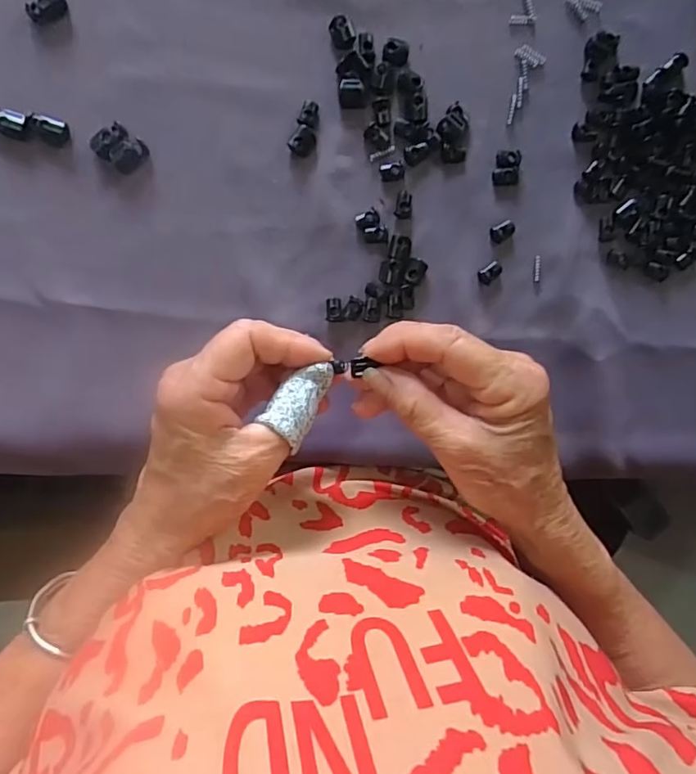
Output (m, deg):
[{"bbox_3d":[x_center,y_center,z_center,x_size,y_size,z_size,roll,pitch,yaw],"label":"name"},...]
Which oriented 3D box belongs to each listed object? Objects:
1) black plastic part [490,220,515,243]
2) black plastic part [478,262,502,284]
[{"bbox_3d":[0.093,-0.093,0.323,0.016,0.004,0.010,-25,99,-2],"label":"black plastic part"},{"bbox_3d":[0.086,-0.069,0.326,0.015,0.004,0.010,-43,99,1],"label":"black plastic part"}]

